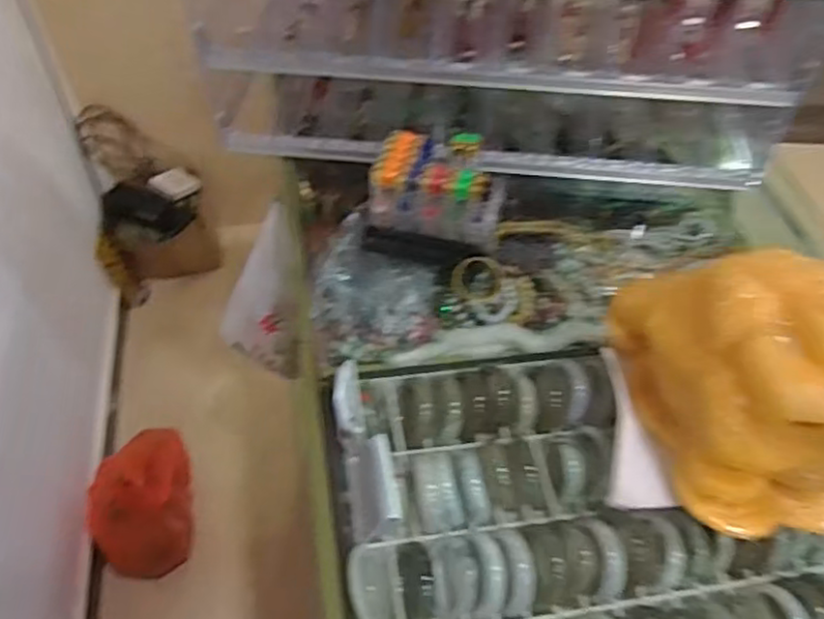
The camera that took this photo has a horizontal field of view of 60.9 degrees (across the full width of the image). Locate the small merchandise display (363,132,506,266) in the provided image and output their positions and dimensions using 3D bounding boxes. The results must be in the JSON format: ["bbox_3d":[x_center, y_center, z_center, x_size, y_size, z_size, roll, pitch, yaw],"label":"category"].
[{"bbox_3d":[0.028,-0.120,0.751,0.141,0.119,0.110,11,52,8],"label":"small merchandise display"}]

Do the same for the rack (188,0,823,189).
[{"bbox_3d":[0.094,-0.298,0.790,0.632,0.305,0.174,7,52,5],"label":"rack"}]

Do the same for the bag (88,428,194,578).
[{"bbox_3d":[-0.516,0.376,1.381,0.161,0.231,0.237,-11,53,-9],"label":"bag"}]

